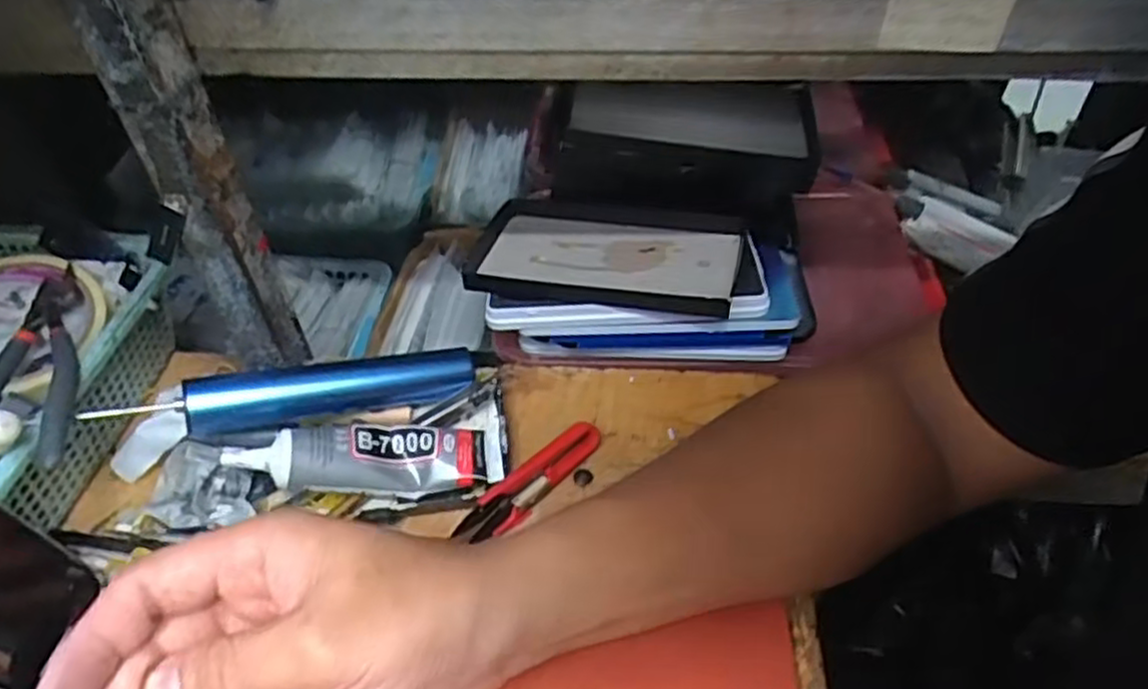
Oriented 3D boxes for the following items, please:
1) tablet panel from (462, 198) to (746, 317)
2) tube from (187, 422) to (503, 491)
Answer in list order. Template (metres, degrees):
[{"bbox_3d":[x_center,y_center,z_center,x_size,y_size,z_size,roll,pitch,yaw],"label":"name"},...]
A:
[{"bbox_3d":[0.019,-0.062,0.517,0.181,0.020,0.100,6,41,14],"label":"tablet panel"},{"bbox_3d":[-0.115,0.058,0.402,0.150,0.020,0.037,3,43,-18],"label":"tube"}]

